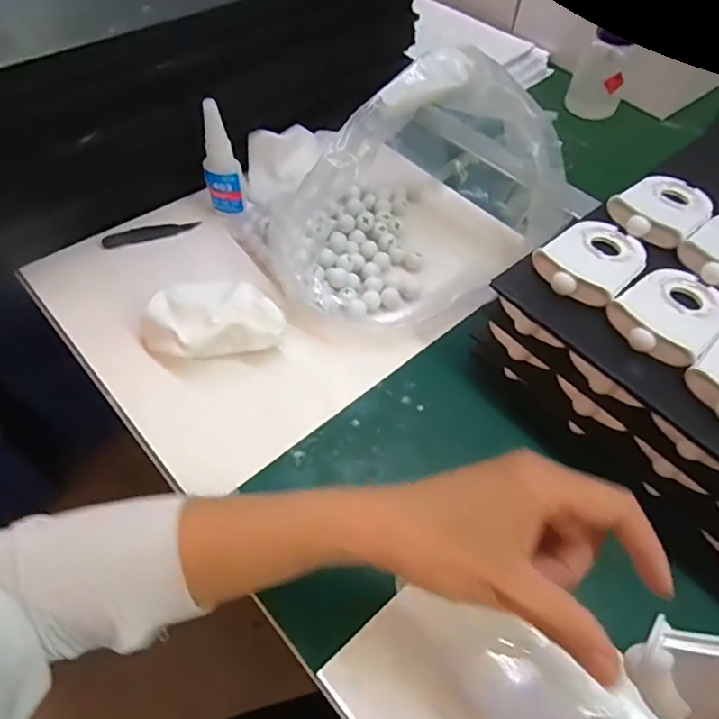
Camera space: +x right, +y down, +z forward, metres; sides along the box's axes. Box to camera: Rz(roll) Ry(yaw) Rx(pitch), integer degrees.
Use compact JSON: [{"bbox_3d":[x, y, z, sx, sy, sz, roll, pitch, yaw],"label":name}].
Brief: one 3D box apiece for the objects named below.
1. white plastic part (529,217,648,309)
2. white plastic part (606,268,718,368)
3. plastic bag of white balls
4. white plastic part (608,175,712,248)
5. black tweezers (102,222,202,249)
[{"bbox_3d":[0.160,-0.069,0.372,0.059,0.016,0.085,38,61,22],"label":"white plastic part"},{"bbox_3d":[0.200,-0.031,0.344,0.089,0.015,0.058,-35,63,-24],"label":"white plastic part"},{"bbox_3d":[0.049,-0.150,0.446,0.266,0.146,0.178,-30,61,-22],"label":"plastic bag of white balls"},{"bbox_3d":[0.231,-0.118,0.406,0.087,0.013,0.058,-35,63,-25],"label":"white plastic part"},{"bbox_3d":[-0.190,-0.116,0.495,0.085,0.010,0.011,-15,56,-14],"label":"black tweezers"}]

